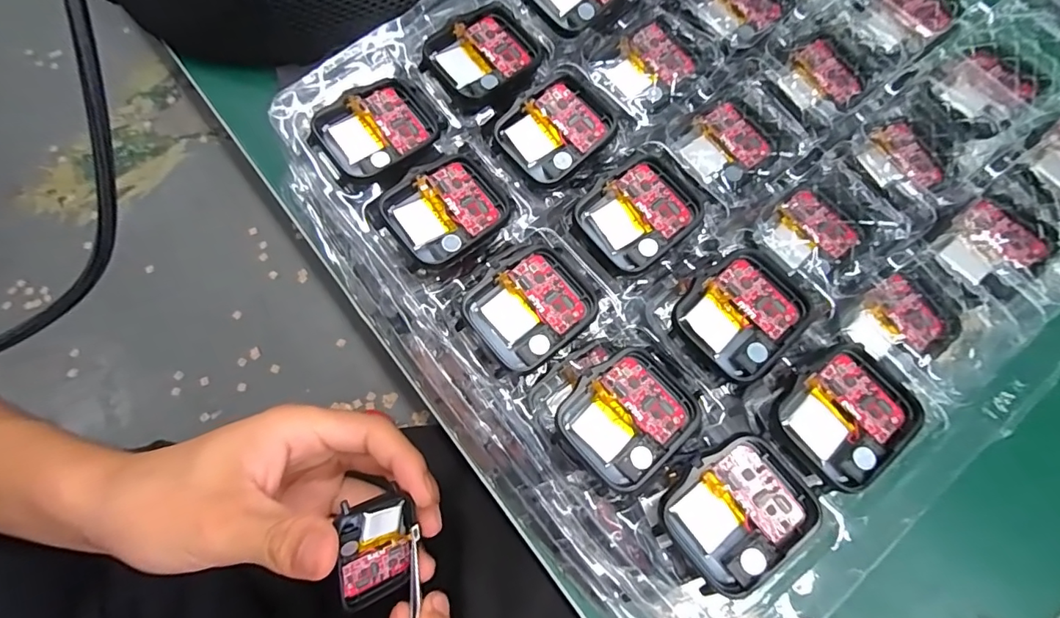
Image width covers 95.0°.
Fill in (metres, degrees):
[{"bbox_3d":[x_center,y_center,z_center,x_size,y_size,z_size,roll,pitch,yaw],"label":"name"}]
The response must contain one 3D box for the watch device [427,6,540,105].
[{"bbox_3d":[-0.019,-0.108,0.207,0.043,0.004,0.037,-36,79,-9],"label":"watch device"}]

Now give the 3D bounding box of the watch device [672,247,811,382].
[{"bbox_3d":[0.077,0.000,0.176,0.044,0.005,0.037,-42,80,-10],"label":"watch device"}]

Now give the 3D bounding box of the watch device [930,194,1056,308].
[{"bbox_3d":[0.187,-0.025,0.197,0.042,0.005,0.035,-35,79,-9],"label":"watch device"}]

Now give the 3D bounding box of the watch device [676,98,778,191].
[{"bbox_3d":[0.083,-0.070,0.206,0.043,0.009,0.032,-35,79,-9],"label":"watch device"}]

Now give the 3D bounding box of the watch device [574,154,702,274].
[{"bbox_3d":[0.043,-0.038,0.188,0.044,0.004,0.037,-37,79,-9],"label":"watch device"}]

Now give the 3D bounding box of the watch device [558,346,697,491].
[{"bbox_3d":[0.035,0.037,0.168,0.043,0.007,0.038,-39,79,-10],"label":"watch device"}]

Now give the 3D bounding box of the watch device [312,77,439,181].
[{"bbox_3d":[-0.061,-0.073,0.197,0.046,0.006,0.036,-36,79,-9],"label":"watch device"}]

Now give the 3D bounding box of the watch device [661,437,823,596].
[{"bbox_3d":[0.066,0.064,0.155,0.043,0.010,0.038,-34,78,-9],"label":"watch device"}]

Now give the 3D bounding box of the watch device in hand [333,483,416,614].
[{"bbox_3d":[-0.066,0.102,0.209,0.032,0.006,0.044,-5,99,-43],"label":"watch device in hand"}]

